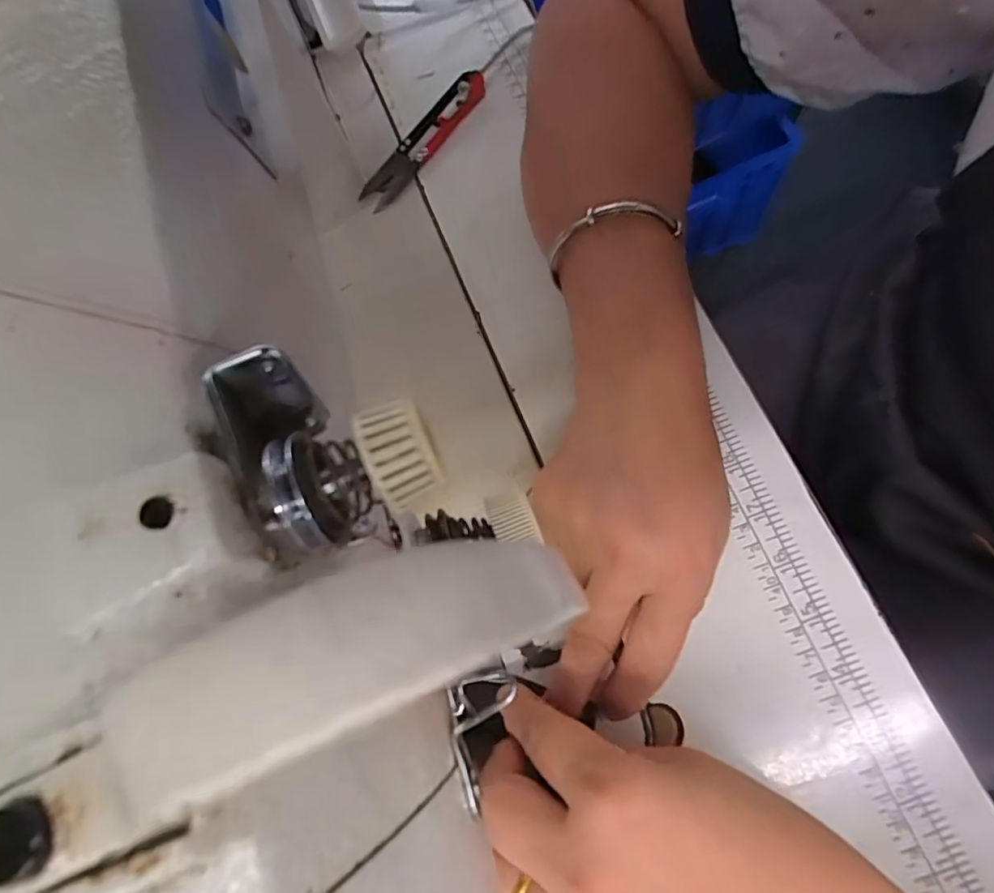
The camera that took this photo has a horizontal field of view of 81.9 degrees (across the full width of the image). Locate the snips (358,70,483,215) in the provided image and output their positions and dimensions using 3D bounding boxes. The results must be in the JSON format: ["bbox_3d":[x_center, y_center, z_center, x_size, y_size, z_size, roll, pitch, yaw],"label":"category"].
[{"bbox_3d":[-0.046,-0.194,0.359,0.024,0.018,0.106,34,80,15],"label":"snips"}]

